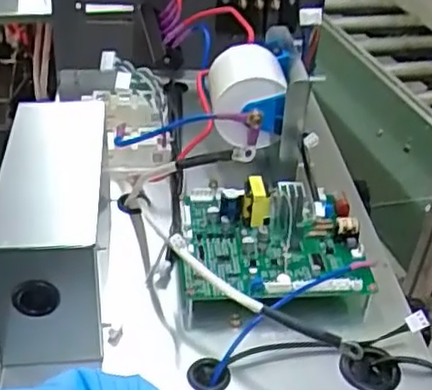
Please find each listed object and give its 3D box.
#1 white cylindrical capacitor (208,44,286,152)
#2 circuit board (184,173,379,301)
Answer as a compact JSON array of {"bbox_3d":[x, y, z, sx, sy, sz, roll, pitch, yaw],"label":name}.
[{"bbox_3d":[0.028,-0.100,0.673,0.074,0.067,0.091,6,35,-1],"label":"white cylindrical capacitor"},{"bbox_3d":[0.046,0.029,0.563,0.148,0.038,0.134,1,36,-7],"label":"circuit board"}]

